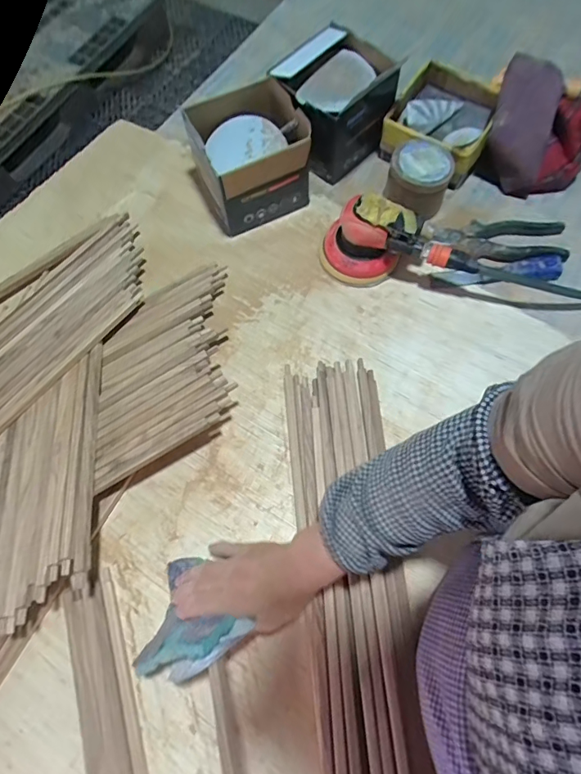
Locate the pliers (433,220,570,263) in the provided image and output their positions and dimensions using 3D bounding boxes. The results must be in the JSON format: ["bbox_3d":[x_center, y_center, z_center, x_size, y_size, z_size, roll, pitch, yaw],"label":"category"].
[{"bbox_3d":[0.288,-0.206,0.627,0.171,0.025,0.062,6,70,5],"label":"pliers"}]

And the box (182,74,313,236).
[{"bbox_3d":[-0.061,-0.332,0.649,0.154,0.110,0.163,-25,71,-6],"label":"box"}]

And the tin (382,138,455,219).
[{"bbox_3d":[0.181,-0.300,0.641,0.083,0.067,0.091,-1,70,2],"label":"tin"}]

